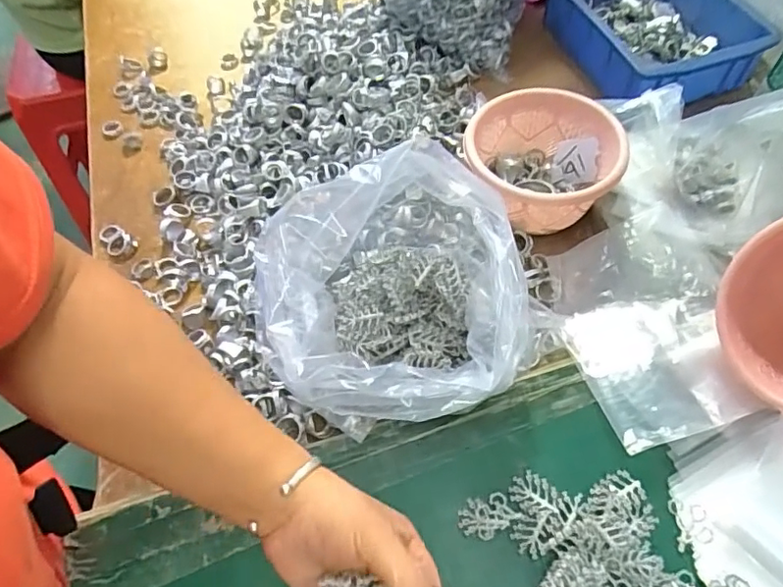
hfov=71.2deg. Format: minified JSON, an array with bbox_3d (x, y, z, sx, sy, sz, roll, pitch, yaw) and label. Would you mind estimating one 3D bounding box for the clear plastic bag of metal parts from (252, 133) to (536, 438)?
[{"bbox_3d":[-0.001,-0.011,0.436,0.180,0.156,0.238,-6,58,1],"label":"clear plastic bag of metal parts"}]

